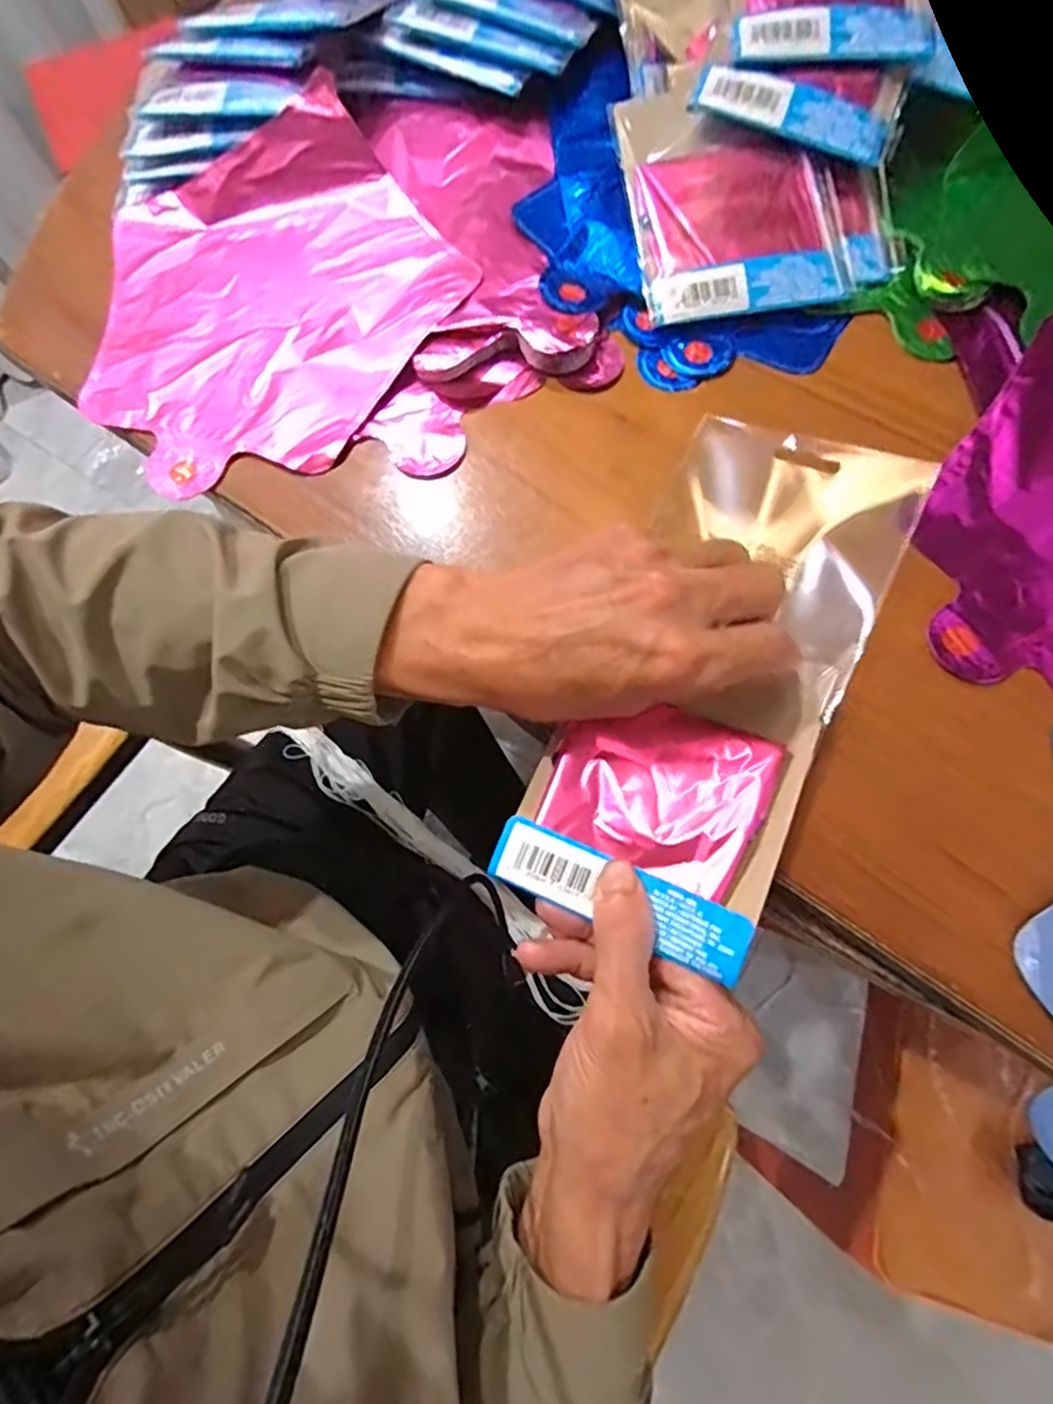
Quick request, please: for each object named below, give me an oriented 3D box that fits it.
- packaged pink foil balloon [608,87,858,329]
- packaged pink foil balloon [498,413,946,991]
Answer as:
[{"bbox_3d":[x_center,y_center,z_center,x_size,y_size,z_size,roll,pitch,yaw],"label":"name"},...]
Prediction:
[{"bbox_3d":[0.121,-0.304,0.392,0.117,0.009,0.156,-10,81,1],"label":"packaged pink foil balloon"},{"bbox_3d":[0.092,-0.023,0.310,0.118,0.023,0.271,27,74,10],"label":"packaged pink foil balloon"}]

